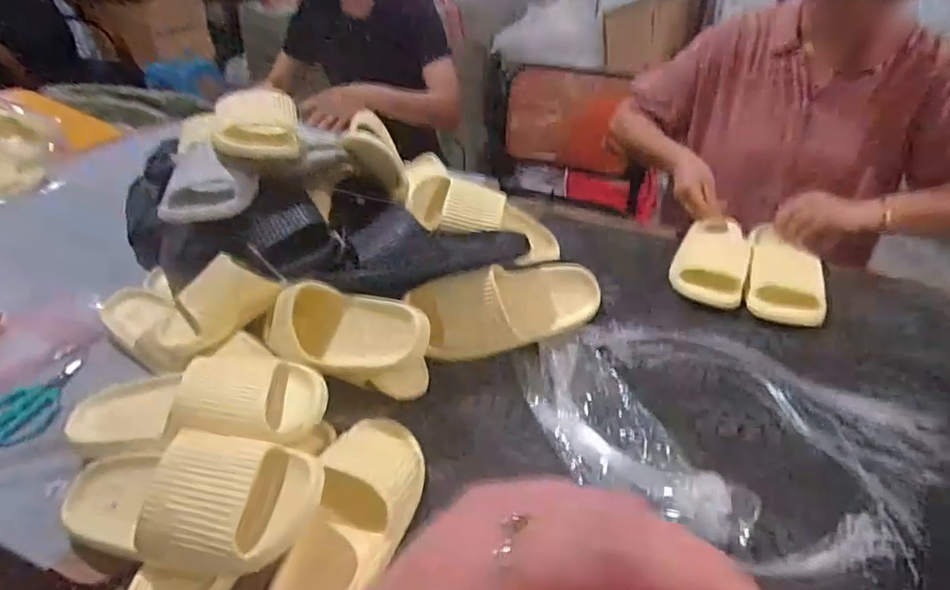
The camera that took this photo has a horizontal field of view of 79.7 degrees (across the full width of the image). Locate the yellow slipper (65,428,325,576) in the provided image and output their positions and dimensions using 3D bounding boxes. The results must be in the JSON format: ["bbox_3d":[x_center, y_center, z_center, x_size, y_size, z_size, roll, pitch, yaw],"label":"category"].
[{"bbox_3d":[-0.256,0.175,0.490,0.232,0.086,0.089,3,36,5],"label":"yellow slipper"}]

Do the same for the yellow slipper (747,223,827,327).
[{"bbox_3d":[0.479,-0.043,0.893,0.109,0.063,0.231,9,37,13],"label":"yellow slipper"}]

